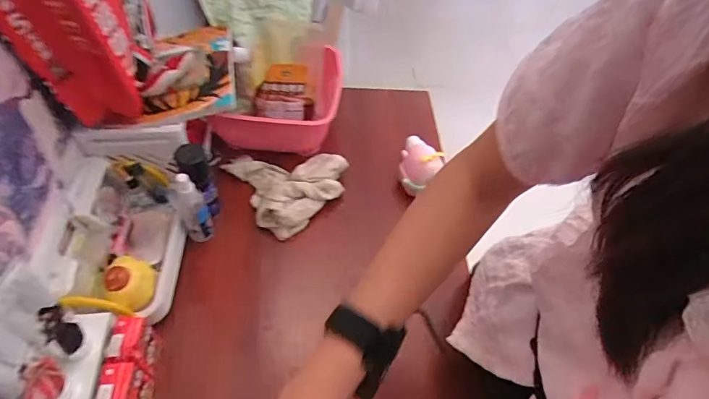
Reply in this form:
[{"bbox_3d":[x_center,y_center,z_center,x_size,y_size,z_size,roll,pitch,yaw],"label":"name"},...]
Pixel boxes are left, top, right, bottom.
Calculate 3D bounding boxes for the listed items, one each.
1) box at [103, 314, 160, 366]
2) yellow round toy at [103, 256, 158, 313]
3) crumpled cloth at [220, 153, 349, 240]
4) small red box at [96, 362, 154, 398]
[{"bbox_3d":[-0.272,0.179,0.534,0.036,0.074,0.054,-4,54,-9],"label":"box"},{"bbox_3d":[-0.297,0.110,0.571,0.048,0.046,0.064,3,53,-4],"label":"yellow round toy"},{"bbox_3d":[-0.125,-0.019,0.732,0.204,0.045,0.153,7,53,-1],"label":"crumpled cloth"},{"bbox_3d":[-0.264,0.224,0.499,0.033,0.075,0.053,-1,54,-7],"label":"small red box"}]

